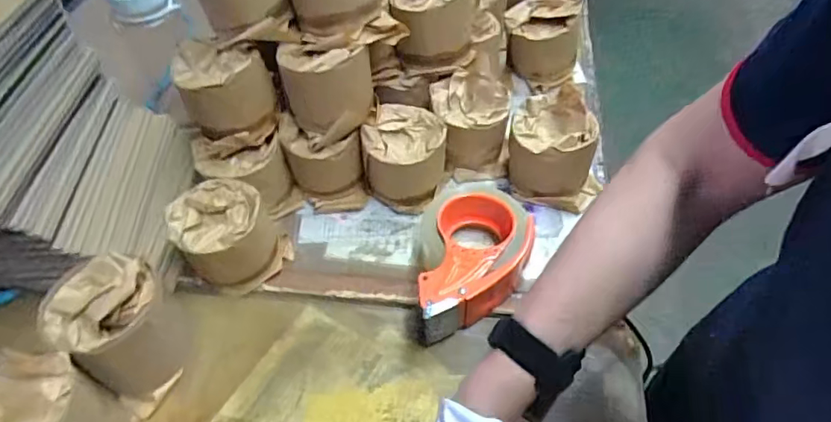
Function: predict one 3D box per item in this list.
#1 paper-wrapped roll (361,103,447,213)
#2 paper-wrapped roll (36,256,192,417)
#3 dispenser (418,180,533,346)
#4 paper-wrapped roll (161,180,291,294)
[{"bbox_3d":[-0.012,-0.063,0.617,0.093,0.092,0.096,1,52,4],"label":"paper-wrapped roll"},{"bbox_3d":[-0.272,0.105,0.490,0.107,0.107,0.094,24,57,20],"label":"paper-wrapped roll"},{"bbox_3d":[0.060,0.049,0.543,0.107,0.065,0.153,1,52,3],"label":"dispenser"},{"bbox_3d":[-0.197,0.029,0.560,0.100,0.084,0.095,-1,52,2],"label":"paper-wrapped roll"}]

